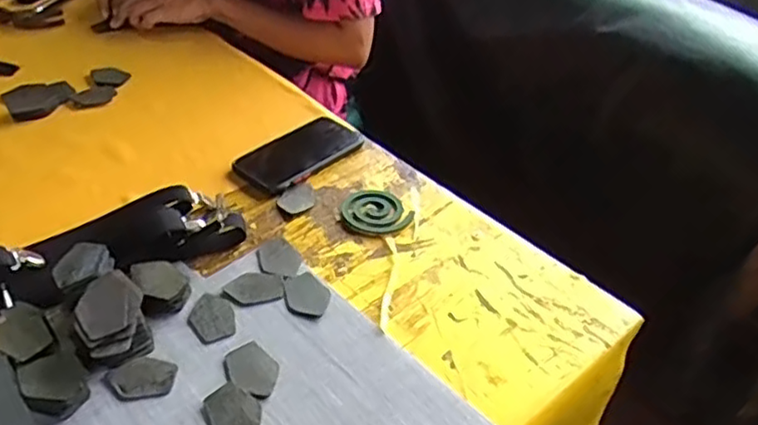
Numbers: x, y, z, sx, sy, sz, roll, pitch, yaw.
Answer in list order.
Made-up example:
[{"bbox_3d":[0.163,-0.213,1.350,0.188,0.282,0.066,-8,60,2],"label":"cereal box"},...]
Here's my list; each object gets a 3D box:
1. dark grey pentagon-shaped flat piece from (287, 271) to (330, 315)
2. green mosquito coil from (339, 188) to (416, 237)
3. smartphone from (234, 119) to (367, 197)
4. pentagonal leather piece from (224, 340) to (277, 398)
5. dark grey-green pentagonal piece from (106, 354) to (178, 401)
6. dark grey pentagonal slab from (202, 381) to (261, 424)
[{"bbox_3d":[-0.066,0.075,0.603,0.037,0.004,0.051,-6,41,-7],"label":"dark grey pentagon-shaped flat piece"},{"bbox_3d":[-0.005,-0.002,0.699,0.069,0.006,0.074,0,40,0],"label":"green mosquito coil"},{"bbox_3d":[-0.095,-0.075,0.775,0.084,0.006,0.159,25,46,27],"label":"smartphone"},{"bbox_3d":[-0.104,0.130,0.538,0.037,0.004,0.054,-27,47,-28],"label":"pentagonal leather piece"},{"bbox_3d":[-0.193,0.133,0.530,0.053,0.004,0.039,-5,41,-6],"label":"dark grey-green pentagonal piece"},{"bbox_3d":[-0.112,0.156,0.506,0.038,0.004,0.053,-25,46,-27],"label":"dark grey pentagonal slab"}]

